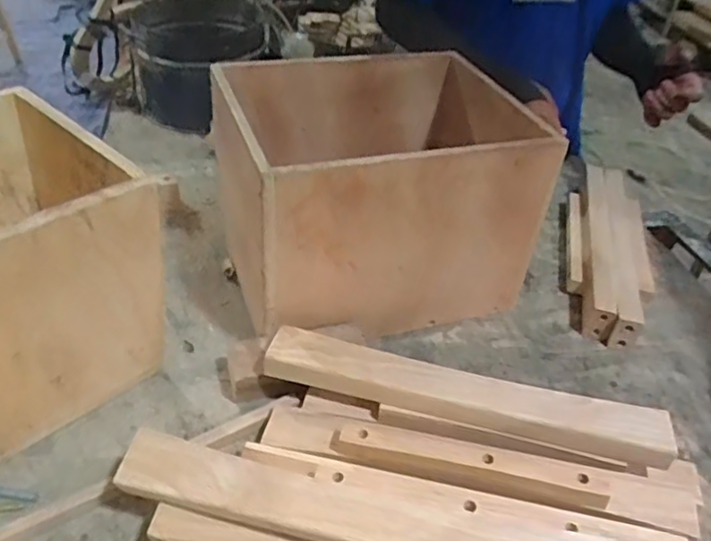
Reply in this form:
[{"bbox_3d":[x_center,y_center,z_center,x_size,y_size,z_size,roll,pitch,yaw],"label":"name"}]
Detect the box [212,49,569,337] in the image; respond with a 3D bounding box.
[{"bbox_3d":[0.022,-0.098,0.737,0.337,0.243,0.296,-8,39,-17],"label":"box"}]

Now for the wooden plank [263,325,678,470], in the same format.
[{"bbox_3d":[0.100,0.113,0.569,0.366,0.031,0.044,12,39,7],"label":"wooden plank"}]

